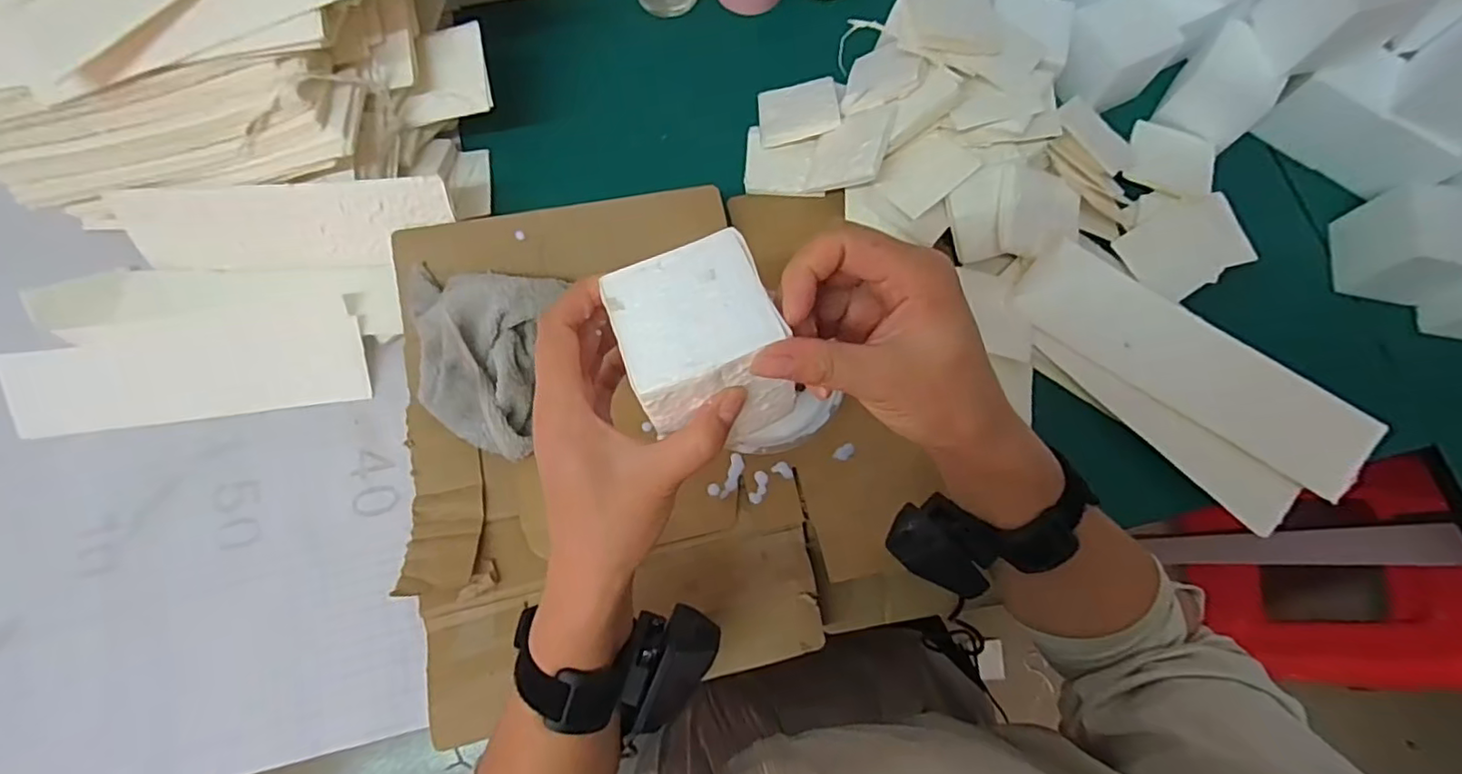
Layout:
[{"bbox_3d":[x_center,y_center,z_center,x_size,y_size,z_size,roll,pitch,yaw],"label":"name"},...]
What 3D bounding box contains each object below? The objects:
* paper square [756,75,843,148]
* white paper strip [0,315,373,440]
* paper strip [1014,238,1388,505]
[{"bbox_3d":[0.058,-0.239,0.536,0.068,0.007,0.059,-8,67,15],"label":"paper square"},{"bbox_3d":[-0.411,-0.008,0.472,0.253,0.010,0.065,-7,100,-4],"label":"white paper strip"},{"bbox_3d":[0.340,-0.018,0.458,0.255,0.011,0.068,35,99,11],"label":"paper strip"}]

